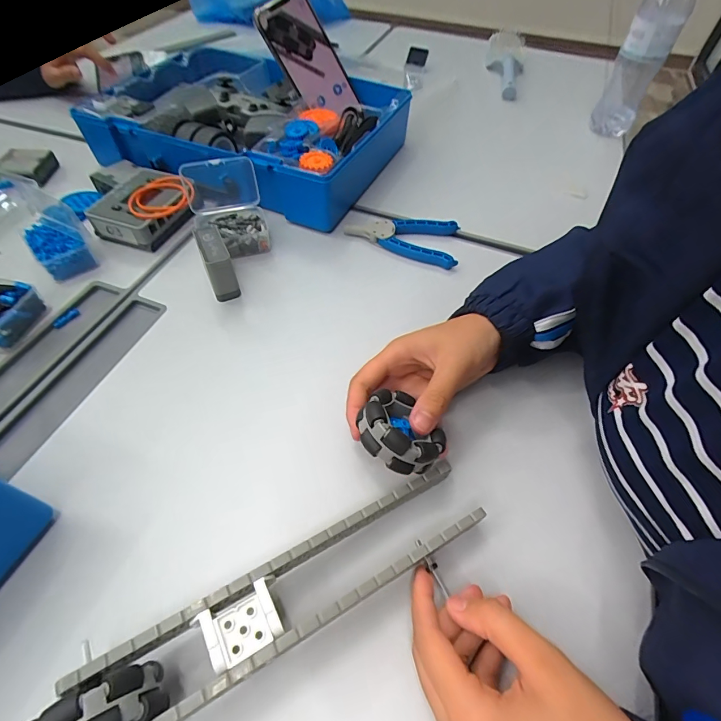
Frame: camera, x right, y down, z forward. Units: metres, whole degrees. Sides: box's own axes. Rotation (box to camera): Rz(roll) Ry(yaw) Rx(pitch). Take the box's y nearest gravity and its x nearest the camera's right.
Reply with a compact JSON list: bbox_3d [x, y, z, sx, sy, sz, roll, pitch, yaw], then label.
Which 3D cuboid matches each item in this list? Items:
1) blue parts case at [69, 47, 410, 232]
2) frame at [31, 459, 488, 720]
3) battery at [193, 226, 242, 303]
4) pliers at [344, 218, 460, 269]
[{"bbox_3d":[-0.158,-0.319,0.540,0.397,0.074,0.248,23,57,14],"label":"blue parts case"},{"bbox_3d":[-0.041,0.144,0.243,0.254,0.053,0.051,-19,57,-26],"label":"frame"},{"bbox_3d":[-0.142,-0.096,0.398,0.024,0.059,0.051,-20,57,-15],"label":"battery"},{"bbox_3d":[0.052,-0.147,0.464,0.127,0.020,0.064,18,56,11],"label":"pliers"}]

